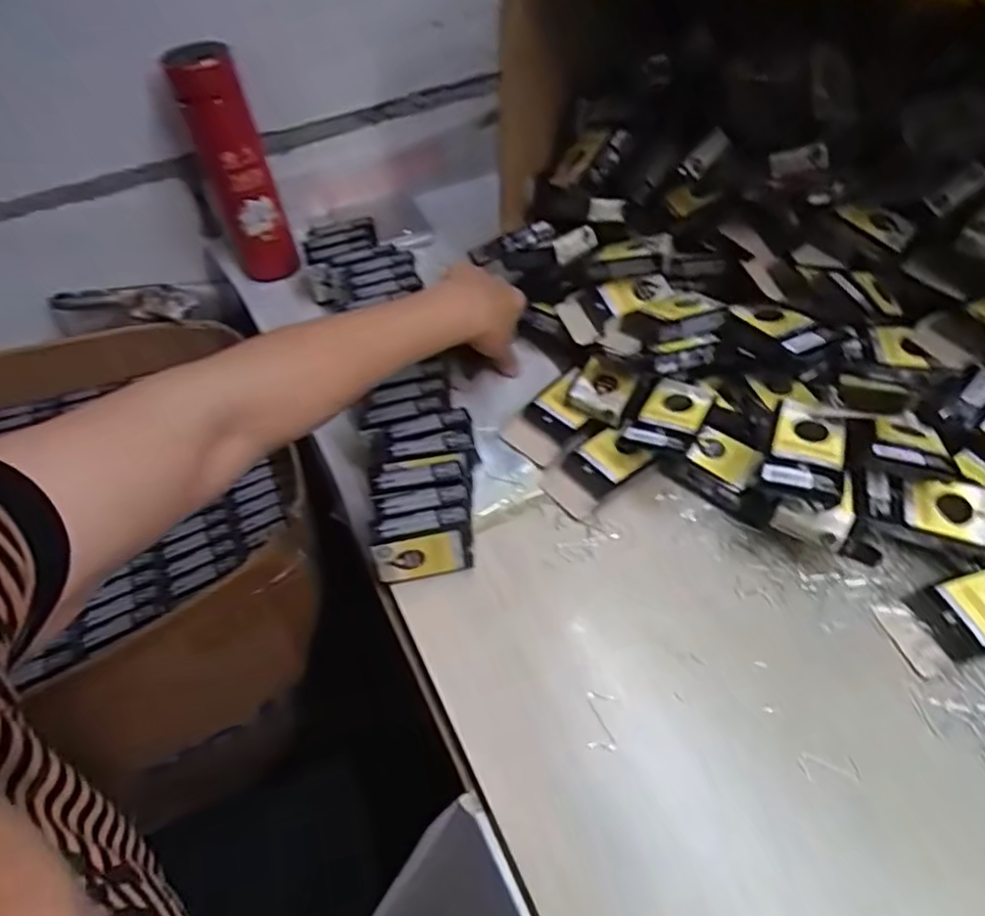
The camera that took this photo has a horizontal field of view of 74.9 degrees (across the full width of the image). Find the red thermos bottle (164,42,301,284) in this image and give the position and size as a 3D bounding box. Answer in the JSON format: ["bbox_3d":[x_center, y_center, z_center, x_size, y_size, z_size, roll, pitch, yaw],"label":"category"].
[{"bbox_3d":[-0.251,-0.275,0.644,0.062,0.225,0.054,-20,52,-13],"label":"red thermos bottle"}]

